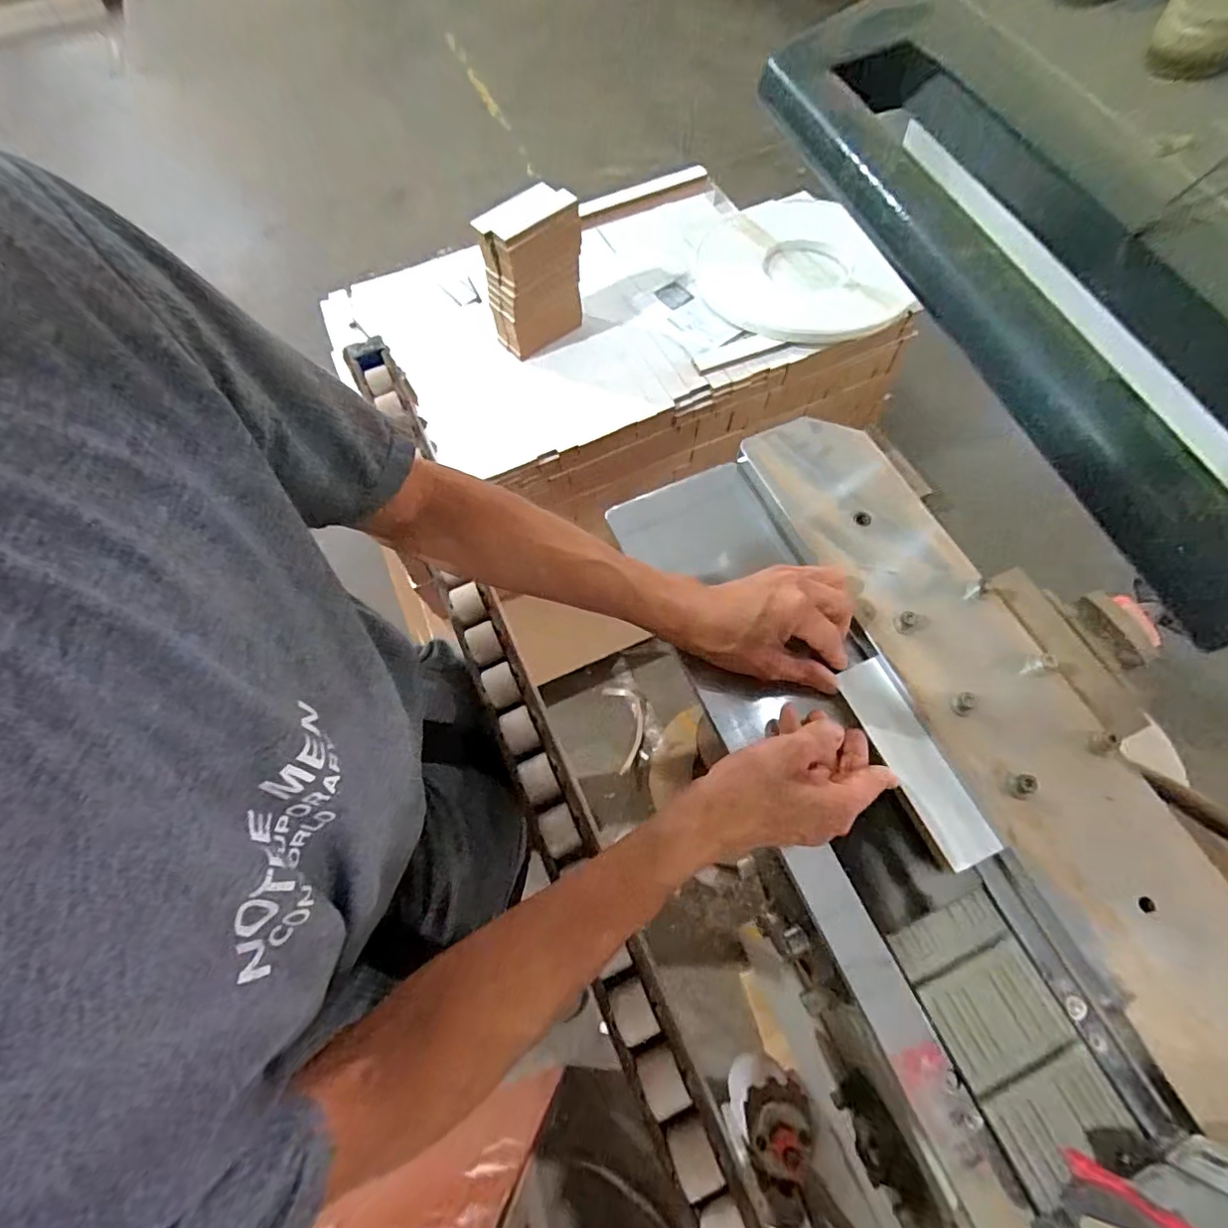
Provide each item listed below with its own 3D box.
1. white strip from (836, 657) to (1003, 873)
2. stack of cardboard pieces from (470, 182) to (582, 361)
[{"bbox_3d":[0.213,0.103,0.405,0.038,0.007,0.146,-23,68,-7],"label":"white strip"},{"bbox_3d":[-0.136,-0.585,0.990,0.081,0.228,0.164,40,74,18],"label":"stack of cardboard pieces"}]

